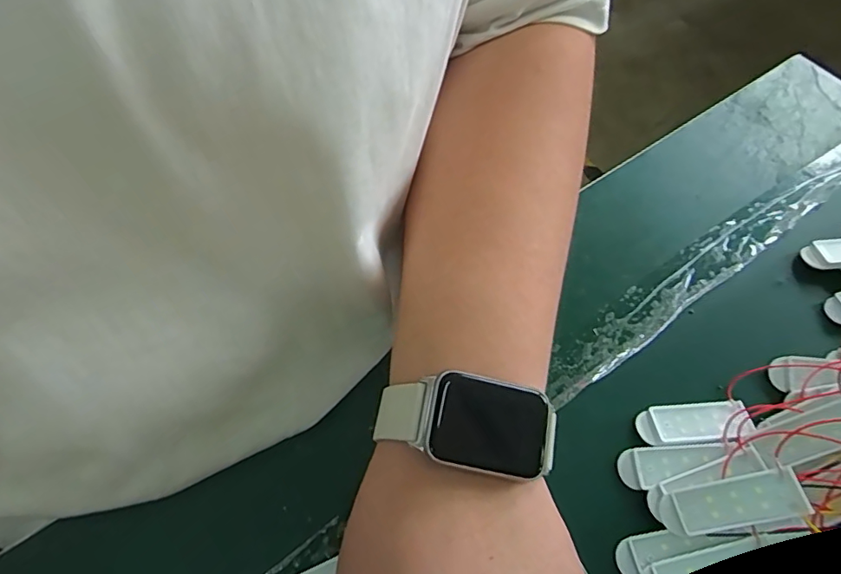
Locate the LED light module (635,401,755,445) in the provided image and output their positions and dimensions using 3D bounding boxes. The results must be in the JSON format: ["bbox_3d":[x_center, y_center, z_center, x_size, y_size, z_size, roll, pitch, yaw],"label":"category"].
[{"bbox_3d":[0.143,0.070,0.264,0.056,0.009,0.020,-2,62,-3],"label":"LED light module"}]

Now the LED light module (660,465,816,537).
[{"bbox_3d":[0.139,0.097,0.228,0.058,0.008,0.019,-20,62,14],"label":"LED light module"}]

